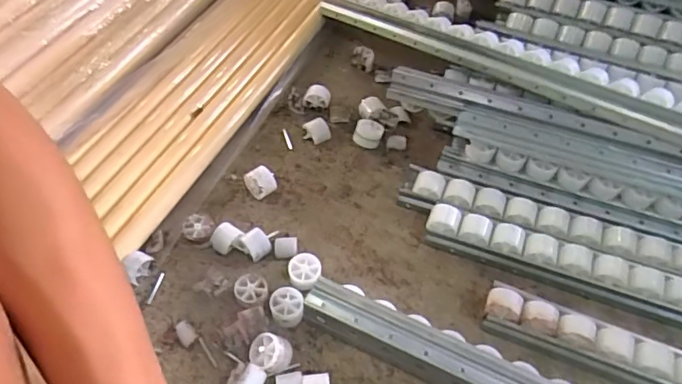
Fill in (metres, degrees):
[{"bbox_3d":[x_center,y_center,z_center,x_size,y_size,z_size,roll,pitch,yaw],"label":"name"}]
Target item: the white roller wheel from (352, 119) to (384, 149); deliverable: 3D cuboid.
[{"bbox_3d":[0.036,-0.076,0.689,0.037,0.024,0.033,11,55,7],"label":"white roller wheel"}]

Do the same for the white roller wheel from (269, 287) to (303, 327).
[{"bbox_3d":[-0.056,0.123,0.551,0.034,0.024,0.037,1,54,-1],"label":"white roller wheel"}]

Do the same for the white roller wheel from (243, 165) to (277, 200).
[{"bbox_3d":[-0.098,-0.010,0.643,0.033,0.032,0.029,-24,58,-17],"label":"white roller wheel"}]

